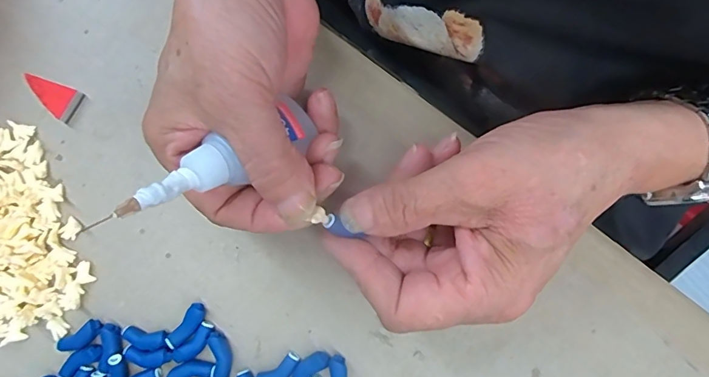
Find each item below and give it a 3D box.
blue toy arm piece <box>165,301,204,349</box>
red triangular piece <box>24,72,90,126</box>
[{"bbox_3d":[-0.085,0.070,0.226,0.010,0.006,0.024,32,85,8],"label":"blue toy arm piece"},{"bbox_3d":[-0.169,-0.052,0.249,0.035,0.005,0.018,28,84,8],"label":"red triangular piece"}]

